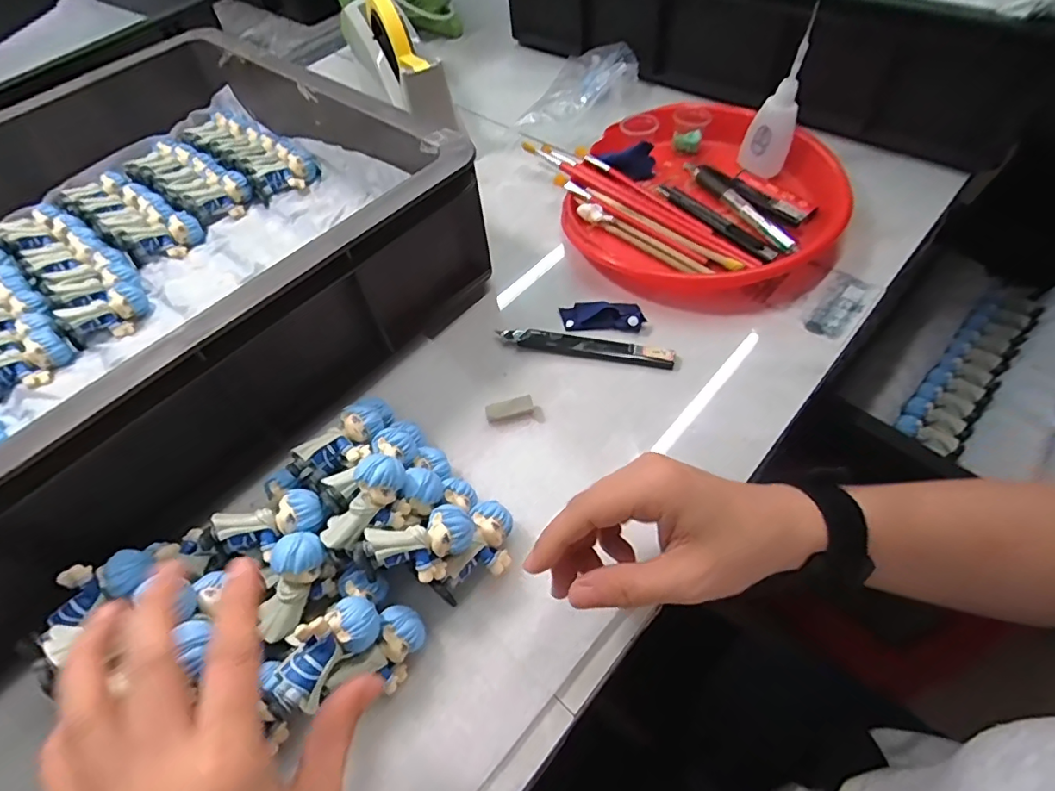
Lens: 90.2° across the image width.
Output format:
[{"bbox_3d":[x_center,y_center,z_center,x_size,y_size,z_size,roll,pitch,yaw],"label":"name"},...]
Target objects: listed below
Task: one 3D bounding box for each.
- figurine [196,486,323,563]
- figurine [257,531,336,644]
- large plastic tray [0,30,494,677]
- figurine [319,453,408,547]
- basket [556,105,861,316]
[{"bbox_3d":[-0.150,0.076,0.298,0.064,0.023,0.028,-23,57,-11],"label":"figurine"},{"bbox_3d":[-0.130,0.104,0.294,0.028,0.032,0.056,20,93,42],"label":"figurine"},{"bbox_3d":[-0.374,-0.049,0.388,0.409,0.123,0.589,35,65,24],"label":"large plastic tray"},{"bbox_3d":[-0.090,0.059,0.295,0.029,0.025,0.057,33,89,24],"label":"figurine"},{"bbox_3d":[0.157,-0.182,0.487,0.248,0.038,0.254,1,56,5],"label":"basket"}]

